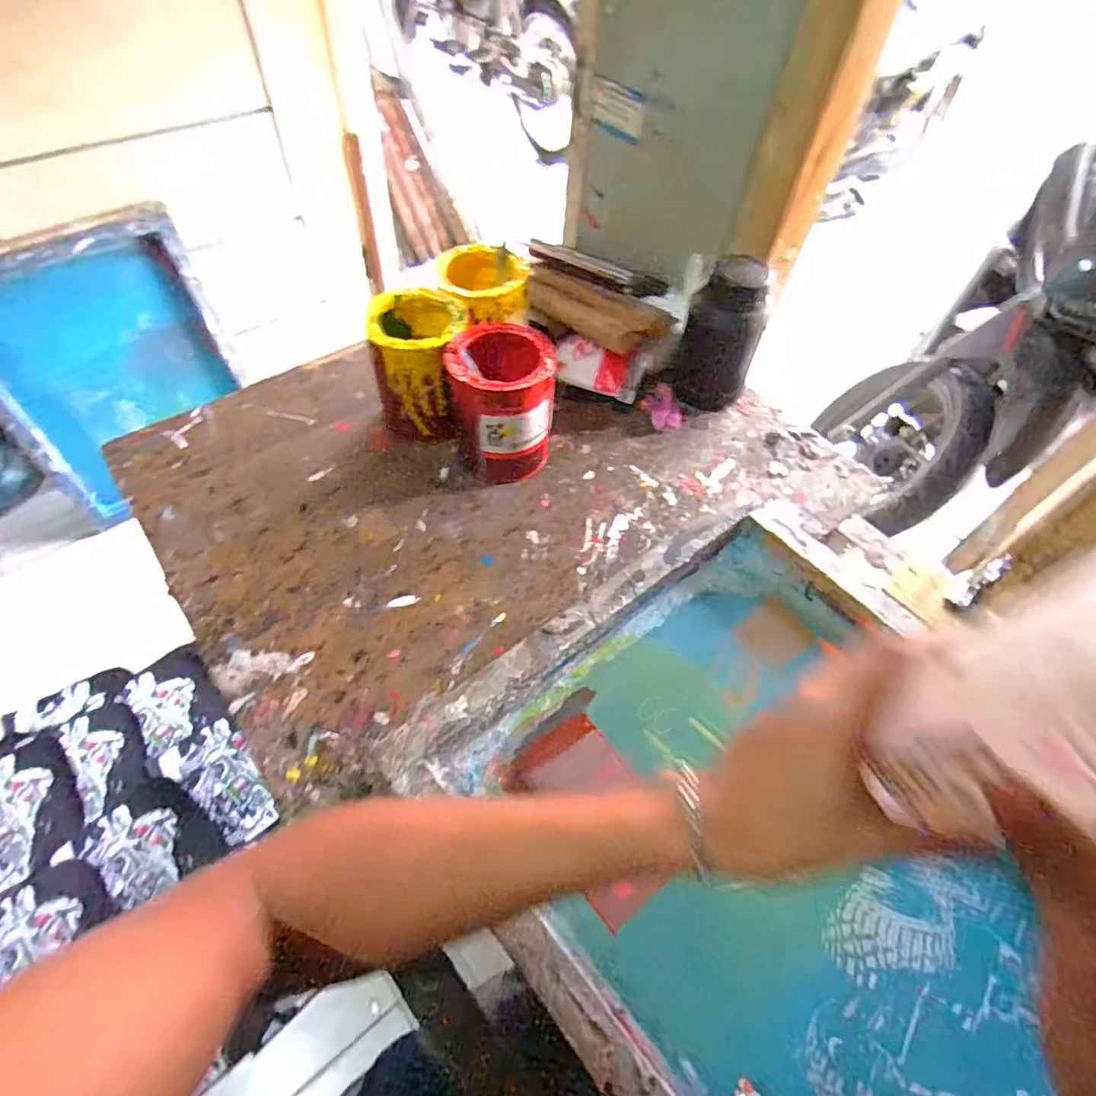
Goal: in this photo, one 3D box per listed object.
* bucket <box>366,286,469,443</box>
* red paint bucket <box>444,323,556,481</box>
[{"bbox_3d":[-0.147,-0.208,0.683,0.103,0.140,0.122,-2,55,-6],"label":"bucket"},{"bbox_3d":[-0.050,-0.155,0.649,0.107,0.141,0.110,2,54,-3],"label":"red paint bucket"}]

